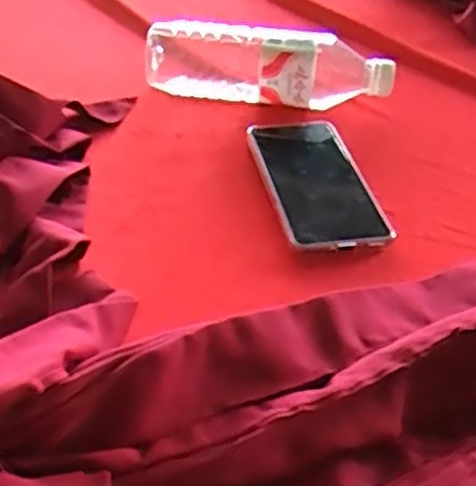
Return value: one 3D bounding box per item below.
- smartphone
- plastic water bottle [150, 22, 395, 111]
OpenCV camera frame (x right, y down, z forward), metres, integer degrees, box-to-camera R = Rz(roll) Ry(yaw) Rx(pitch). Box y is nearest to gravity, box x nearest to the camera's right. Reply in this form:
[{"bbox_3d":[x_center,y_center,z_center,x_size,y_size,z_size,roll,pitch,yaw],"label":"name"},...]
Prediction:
[{"bbox_3d":[0.058,-0.049,0.536,0.077,0.016,0.163,-7,40,-12],"label":"smartphone"},{"bbox_3d":[0.027,-0.159,0.632,0.219,0.060,0.055,2,40,-2],"label":"plastic water bottle"}]

